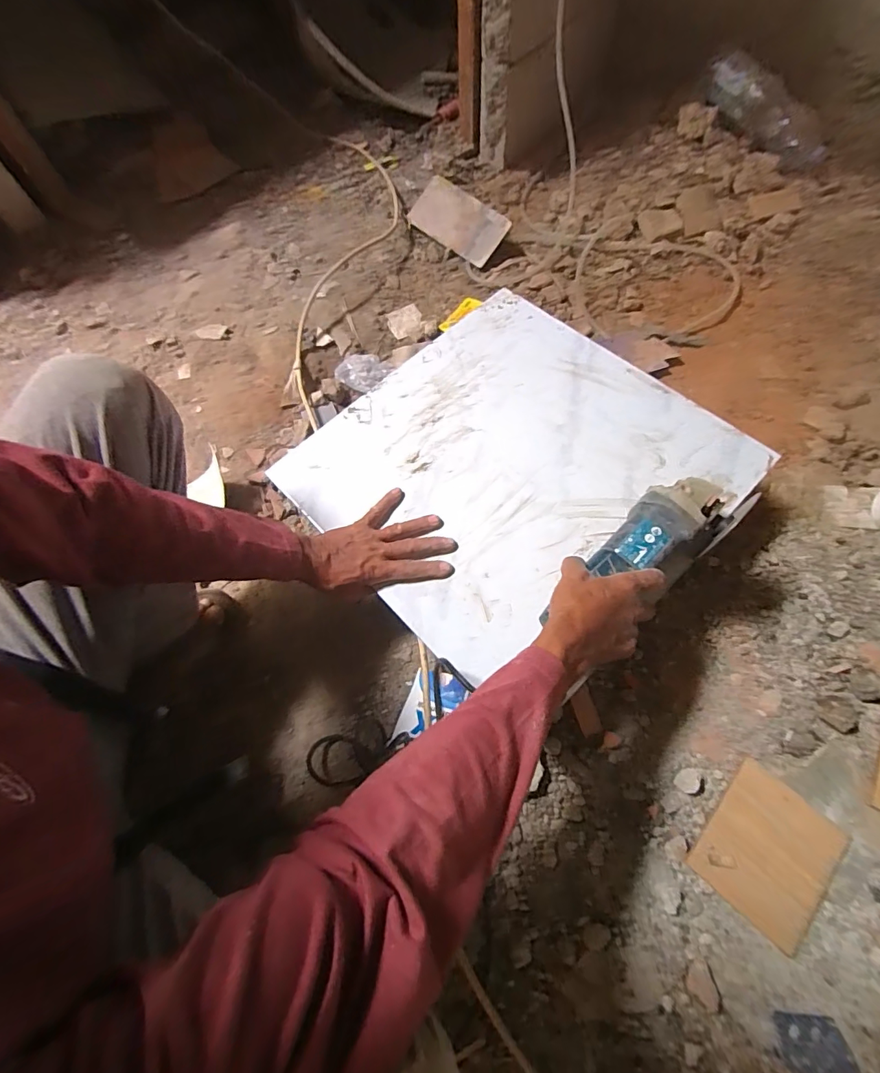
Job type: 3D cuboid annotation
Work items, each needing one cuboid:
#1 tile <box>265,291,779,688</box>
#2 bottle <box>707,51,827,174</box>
[{"bbox_3d":[0.086,-0.104,0.637,0.483,0.007,0.460,-41,69,-12],"label":"tile"},{"bbox_3d":[0.715,-0.929,1.022,0.318,0.089,0.070,40,74,0],"label":"bottle"}]

